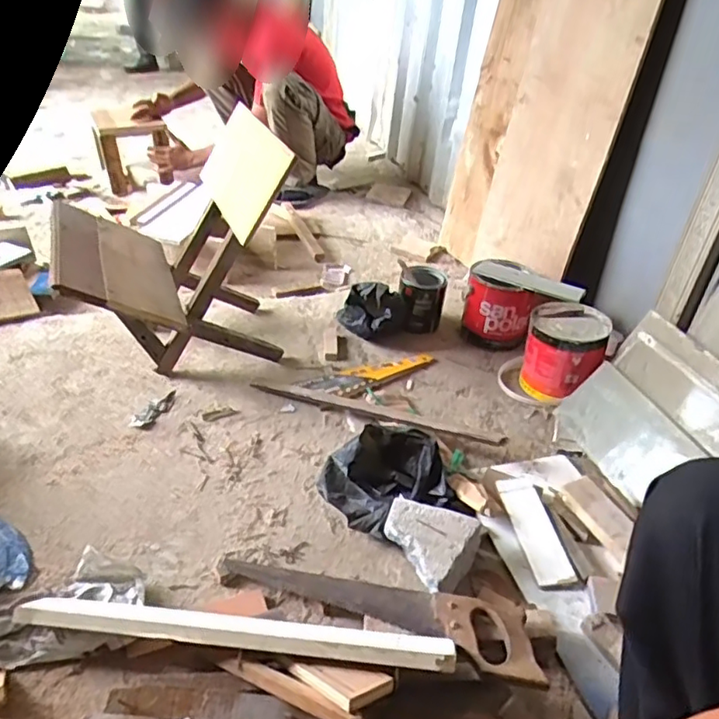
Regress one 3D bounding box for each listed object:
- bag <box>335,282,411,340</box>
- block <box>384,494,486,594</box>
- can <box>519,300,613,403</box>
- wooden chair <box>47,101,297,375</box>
[{"bbox_3d":[0.020,-0.097,1.344,0.149,0.128,0.105,17,36,17],"label":"bag"},{"bbox_3d":[0.098,0.254,0.863,0.130,0.045,0.139,20,37,20],"label":"block"},{"bbox_3d":[0.404,-0.007,1.225,0.149,0.164,0.128,15,36,14],"label":"can"},{"bbox_3d":[-0.364,-0.202,1.159,0.377,0.455,0.317,-10,37,-21],"label":"wooden chair"}]

